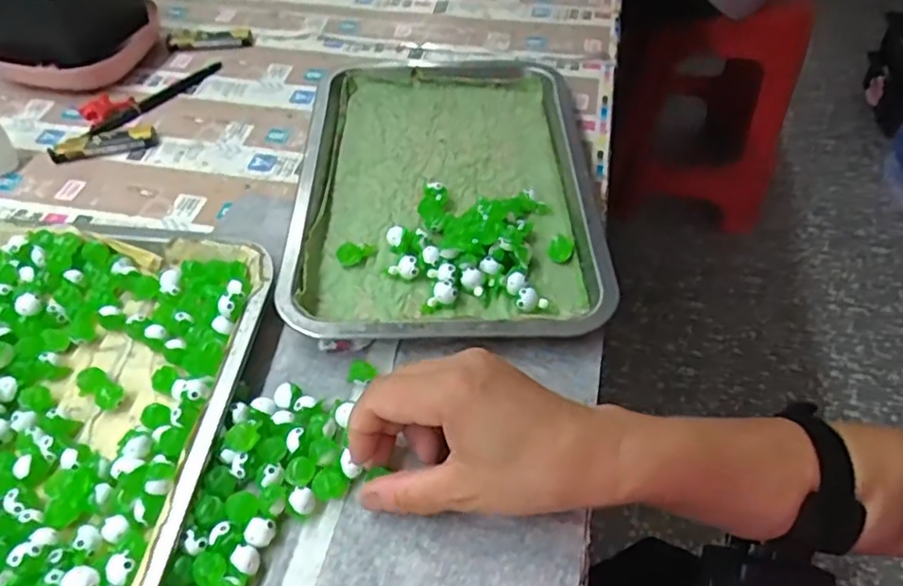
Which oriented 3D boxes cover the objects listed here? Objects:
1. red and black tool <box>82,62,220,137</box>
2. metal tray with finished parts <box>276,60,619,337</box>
[{"bbox_3d":[-0.276,-0.186,0.590,0.054,0.012,0.134,30,57,23],"label":"red and black tool"},{"bbox_3d":[-0.006,-0.088,0.492,0.210,0.026,0.300,-1,51,-1],"label":"metal tray with finished parts"}]

